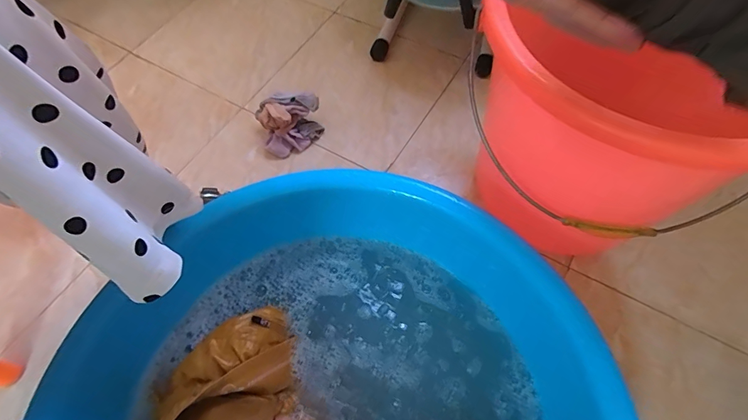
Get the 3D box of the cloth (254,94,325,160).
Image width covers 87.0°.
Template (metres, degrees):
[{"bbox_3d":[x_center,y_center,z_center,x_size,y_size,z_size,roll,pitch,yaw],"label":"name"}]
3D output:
[{"bbox_3d":[-0.136,-0.140,0.647,0.103,0.069,0.075,-13,62,-3],"label":"cloth"}]

